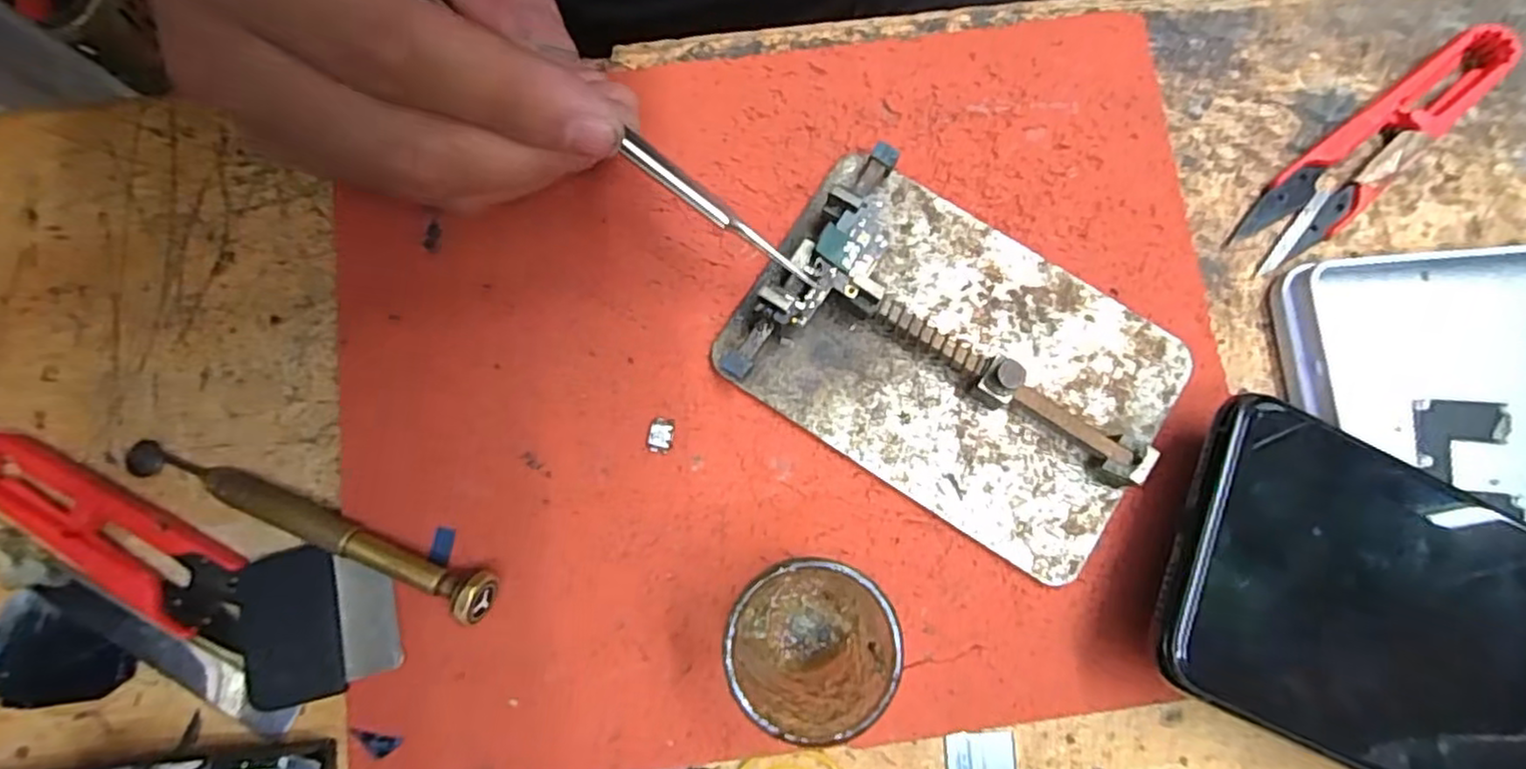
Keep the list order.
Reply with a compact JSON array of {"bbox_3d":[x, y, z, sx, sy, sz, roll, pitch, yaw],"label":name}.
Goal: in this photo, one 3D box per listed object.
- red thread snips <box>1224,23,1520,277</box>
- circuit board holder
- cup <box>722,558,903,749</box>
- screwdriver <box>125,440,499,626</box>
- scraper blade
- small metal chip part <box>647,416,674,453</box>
[{"bbox_3d":[0.186,-0.072,0.209,0.099,0.012,0.023,-38,82,-6],"label":"red thread snips"},{"bbox_3d":[0.054,-0.009,0.193,0.116,0.018,0.079,33,82,6],"label":"circuit board holder"},{"bbox_3d":[0.011,0.064,0.165,0.035,0.049,0.037,2,80,1],"label":"cup"},{"bbox_3d":[-0.128,0.039,0.189,0.117,0.011,0.014,19,81,4],"label":"screwdriver"},{"bbox_3d":[-0.122,0.064,0.188,0.041,0.004,0.039,-17,80,-2],"label":"scraper blade"},{"bbox_3d":[-0.029,0.014,0.197,0.008,0.004,0.010,8,80,2],"label":"small metal chip part"}]

